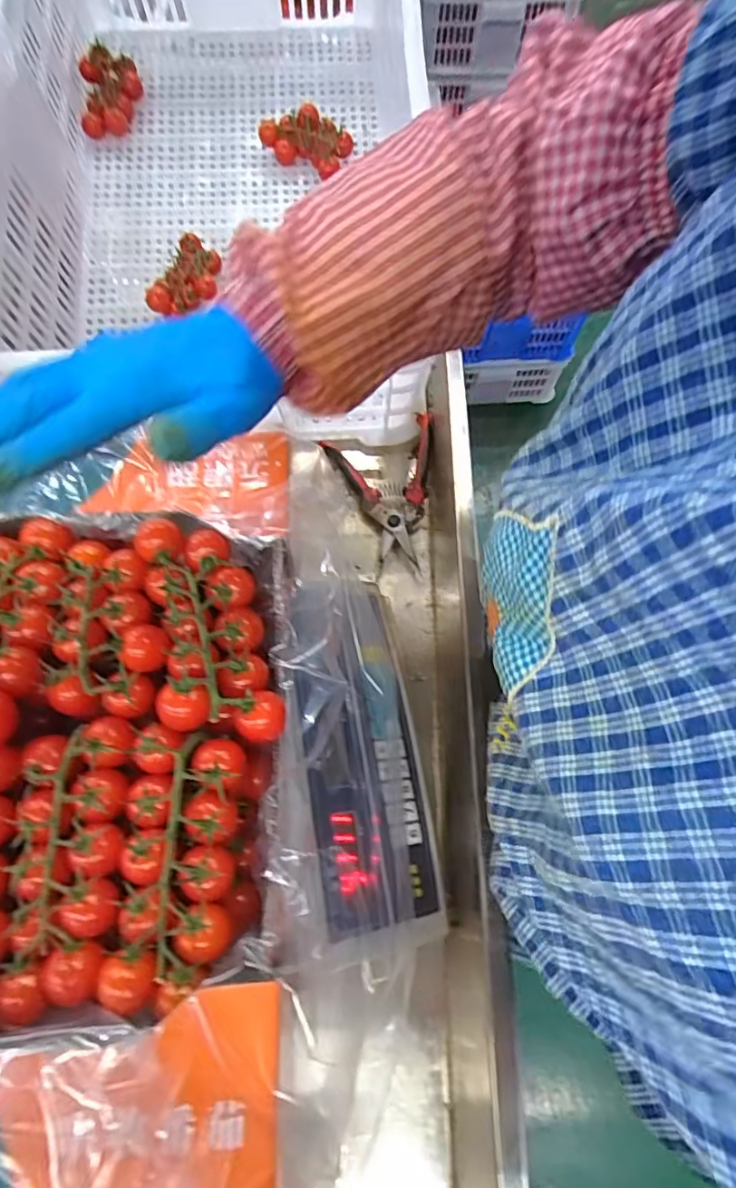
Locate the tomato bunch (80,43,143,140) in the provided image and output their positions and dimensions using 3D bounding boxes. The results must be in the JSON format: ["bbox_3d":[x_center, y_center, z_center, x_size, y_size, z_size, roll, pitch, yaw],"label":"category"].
[{"bbox_3d":[-0.314,-0.602,0.675,0.066,0.056,0.065,-1,65,-1],"label":"tomato bunch"}]

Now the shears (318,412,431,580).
[{"bbox_3d":[0.029,-0.110,0.588,0.115,0.030,0.162,-14,66,-7],"label":"shears"}]

